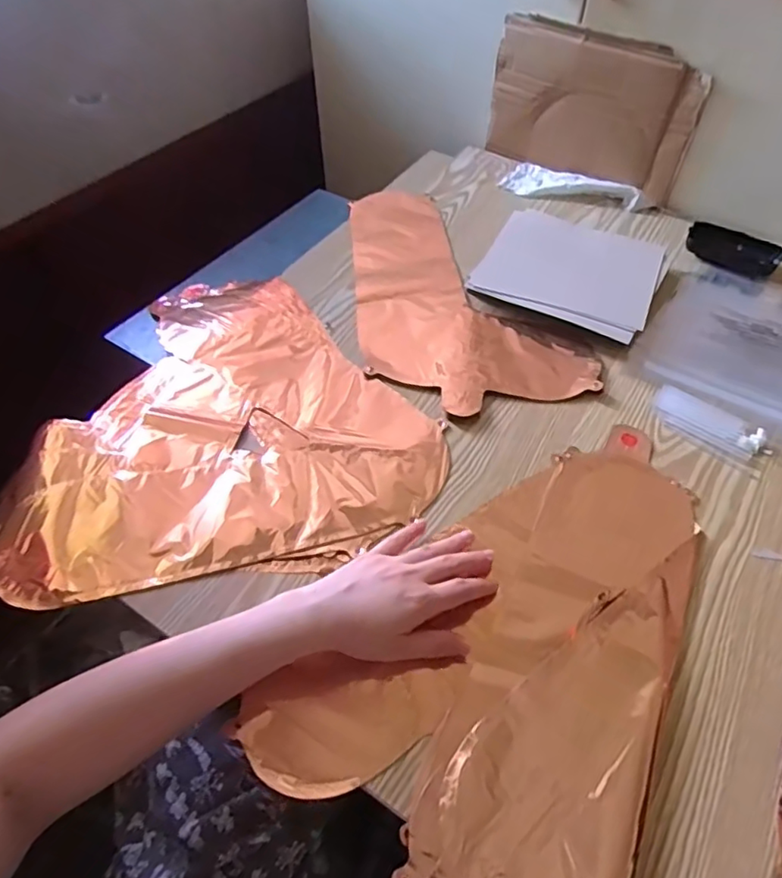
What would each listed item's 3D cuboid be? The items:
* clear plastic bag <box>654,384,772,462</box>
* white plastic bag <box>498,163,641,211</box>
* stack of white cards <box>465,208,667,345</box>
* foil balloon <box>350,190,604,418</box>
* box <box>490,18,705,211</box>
[{"bbox_3d":[0.309,-0.018,0.572,0.106,0.009,0.053,29,57,22],"label":"clear plastic bag"},{"bbox_3d":[0.251,-0.355,0.828,0.183,0.024,0.076,23,55,18],"label":"white plastic bag"},{"bbox_3d":[0.216,-0.207,0.712,0.193,0.018,0.193,21,54,17],"label":"stack of white cards"},{"bbox_3d":[0.045,-0.182,0.707,0.207,0.006,0.417,-15,52,-12],"label":"foil balloon"},{"bbox_3d":[0.259,-0.433,0.790,0.275,0.177,0.025,29,56,22],"label":"box"}]

